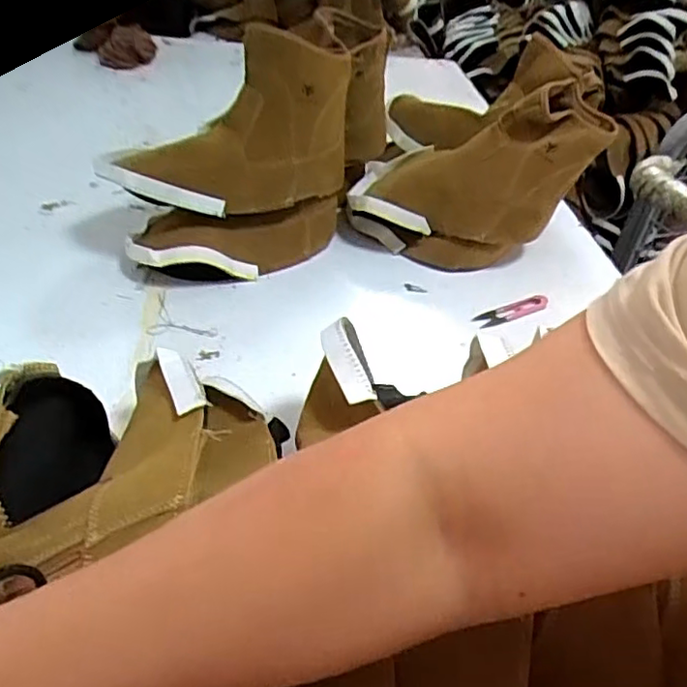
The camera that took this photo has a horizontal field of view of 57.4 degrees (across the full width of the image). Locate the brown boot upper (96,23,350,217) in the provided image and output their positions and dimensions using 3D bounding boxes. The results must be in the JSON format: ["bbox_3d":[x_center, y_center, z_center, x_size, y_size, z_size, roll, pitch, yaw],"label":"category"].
[{"bbox_3d":[-0.115,-0.236,0.680,0.278,0.156,0.093,-16,43,-26],"label":"brown boot upper"}]

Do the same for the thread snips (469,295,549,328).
[{"bbox_3d":[0.190,-0.037,0.713,0.095,0.016,0.023,-14,42,-25],"label":"thread snips"}]

